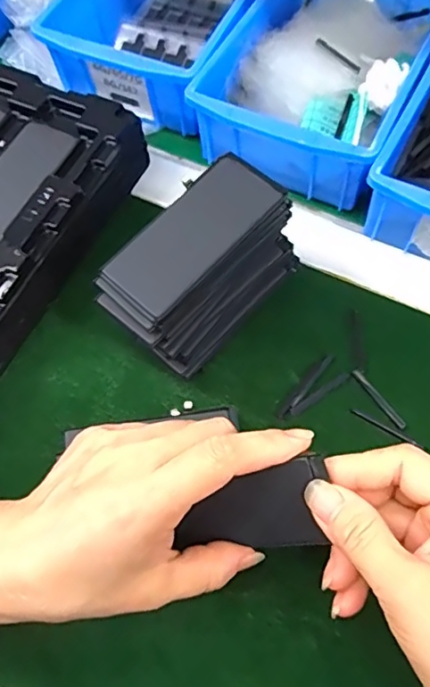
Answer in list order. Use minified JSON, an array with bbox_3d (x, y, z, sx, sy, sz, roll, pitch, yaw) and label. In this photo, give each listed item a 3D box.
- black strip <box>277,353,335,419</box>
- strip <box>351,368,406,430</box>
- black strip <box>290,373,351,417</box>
[{"bbox_3d":[0.055,0.025,0.325,0.008,0.008,0.050,37,70,15],"label":"black strip"},{"bbox_3d":[0.097,0.032,0.317,0.006,0.004,0.043,-33,70,-14],"label":"strip"},{"bbox_3d":[0.063,0.029,0.321,0.042,0.004,0.006,-31,69,-14],"label":"black strip"}]

